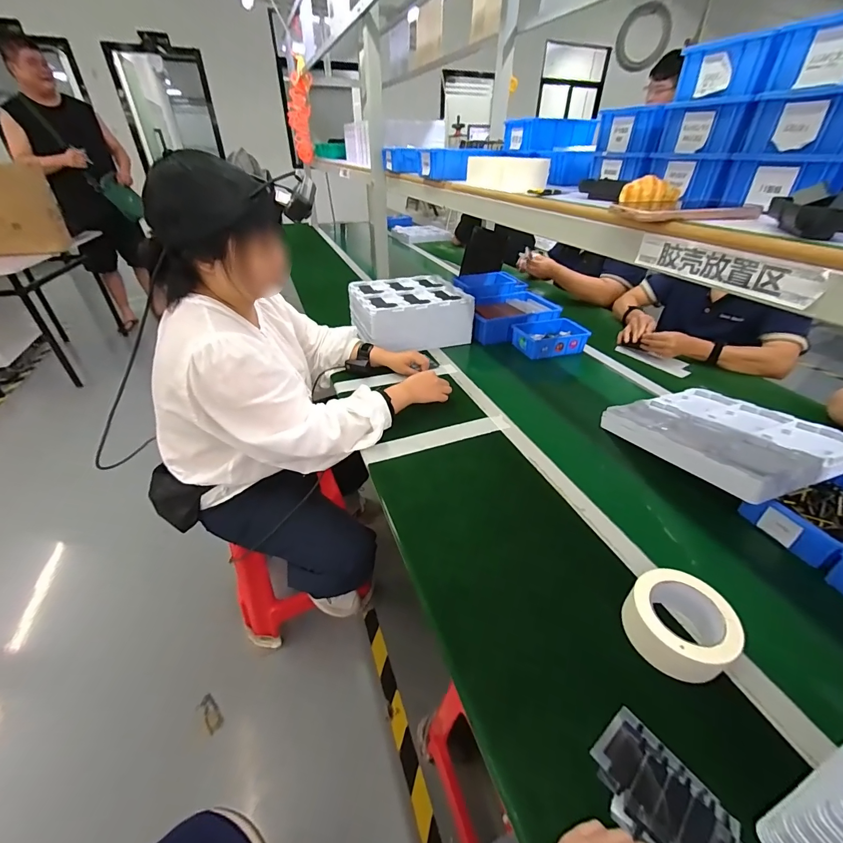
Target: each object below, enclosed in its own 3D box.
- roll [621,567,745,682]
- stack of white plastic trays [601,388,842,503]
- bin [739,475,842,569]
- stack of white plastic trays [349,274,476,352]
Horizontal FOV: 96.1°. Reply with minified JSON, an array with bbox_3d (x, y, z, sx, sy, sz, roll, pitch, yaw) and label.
[{"bbox_3d":[0.312,0.243,0.460,0.104,0.057,0.108,1,36,0],"label":"roll"},{"bbox_3d":[0.566,0.023,0.721,0.285,0.046,0.316,-13,25,-15],"label":"stack of white plastic trays"},{"bbox_3d":[0.639,0.141,0.600,0.195,0.060,0.125,-12,38,-17],"label":"bin"},{"bbox_3d":[-0.041,-0.339,1.168,0.317,0.116,0.271,-14,39,-19],"label":"stack of white plastic trays"}]

